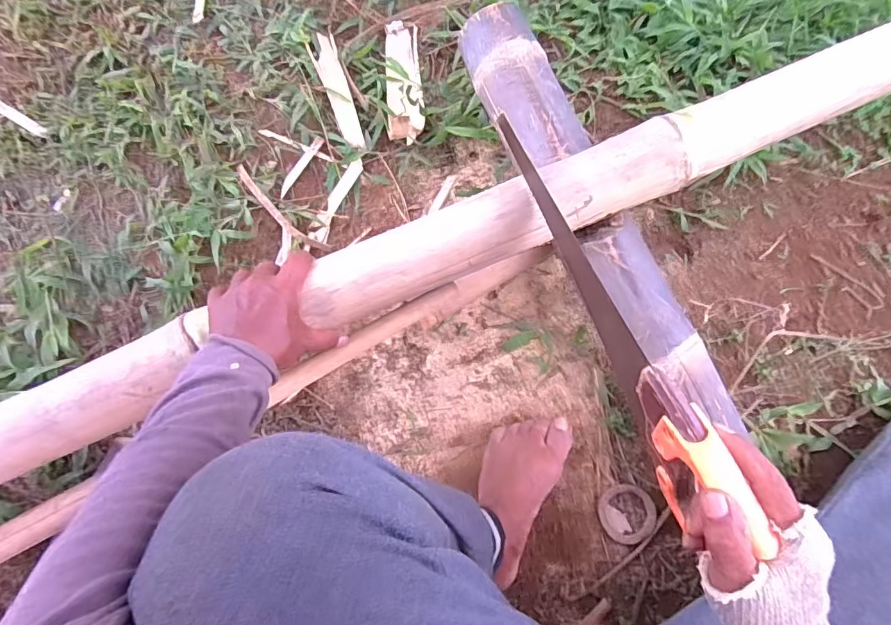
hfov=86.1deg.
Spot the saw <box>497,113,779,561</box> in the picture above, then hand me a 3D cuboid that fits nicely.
[{"bbox_3d":[0.139,-0.006,0.440,0.031,0.093,0.413,-19,66,-5],"label":"saw"}]

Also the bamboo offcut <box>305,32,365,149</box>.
[{"bbox_3d":[-0.171,-0.346,0.740,0.043,0.010,0.200,-16,81,-8],"label":"bamboo offcut"}]

